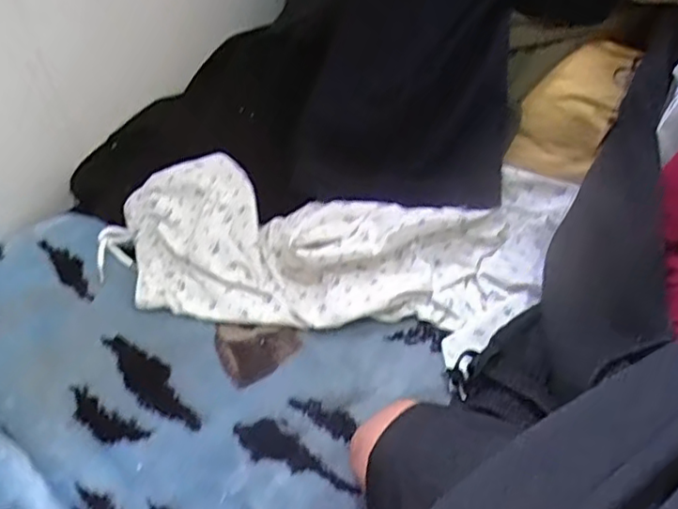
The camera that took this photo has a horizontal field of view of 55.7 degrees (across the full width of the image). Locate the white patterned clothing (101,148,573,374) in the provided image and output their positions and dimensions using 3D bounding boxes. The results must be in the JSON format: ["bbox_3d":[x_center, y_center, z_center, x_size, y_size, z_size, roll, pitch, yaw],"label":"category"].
[{"bbox_3d":[-0.008,-0.012,0.710,0.504,0.063,0.190,3,50,3],"label":"white patterned clothing"}]

